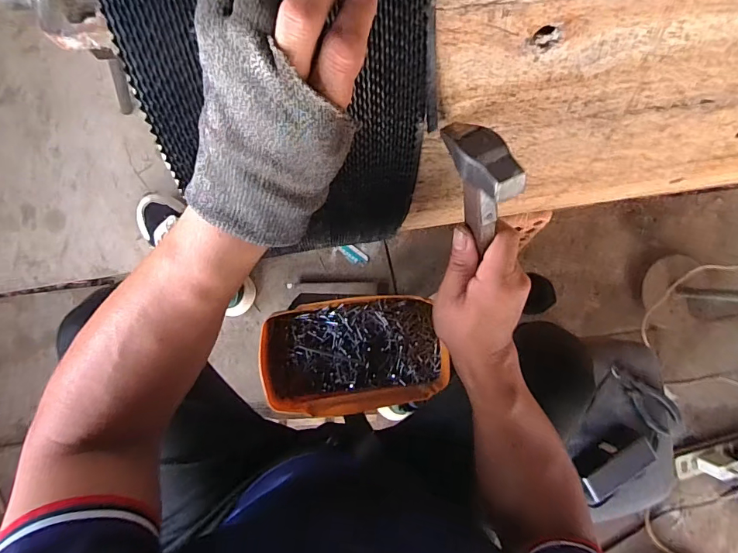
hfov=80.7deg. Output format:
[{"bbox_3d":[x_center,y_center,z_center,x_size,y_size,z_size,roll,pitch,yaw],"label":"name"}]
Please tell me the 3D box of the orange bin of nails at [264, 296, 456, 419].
[{"bbox_3d":[-0.015,0.090,0.517,0.214,0.058,0.130,-5,91,-6],"label":"orange bin of nails"}]

